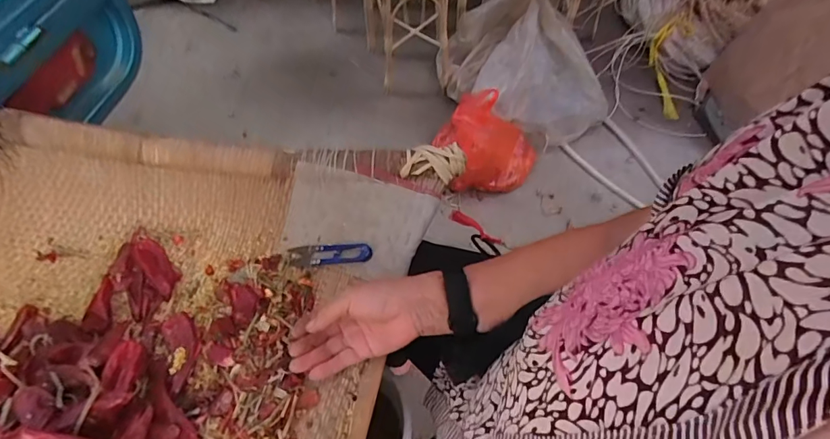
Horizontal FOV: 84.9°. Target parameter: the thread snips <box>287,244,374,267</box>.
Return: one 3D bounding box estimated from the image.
[{"bbox_3d":[-0.106,0.043,0.554,0.119,0.013,0.026,-5,56,23],"label":"thread snips"}]

